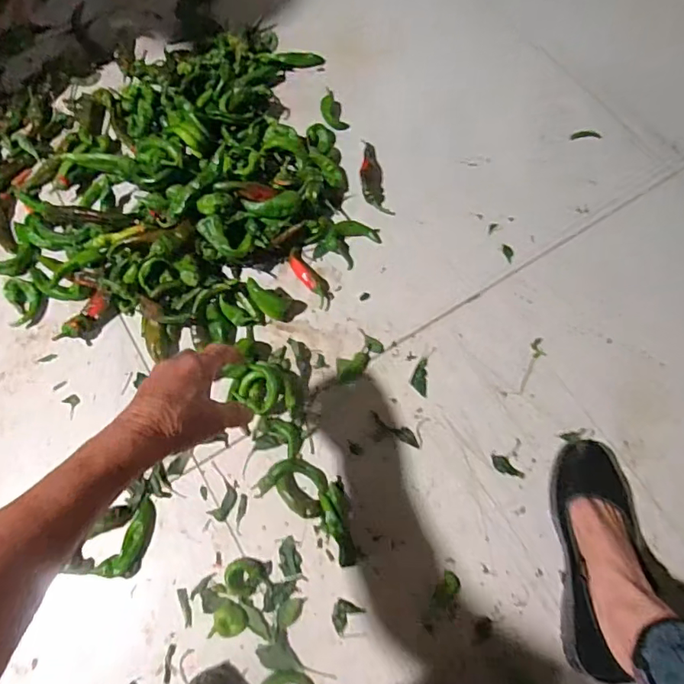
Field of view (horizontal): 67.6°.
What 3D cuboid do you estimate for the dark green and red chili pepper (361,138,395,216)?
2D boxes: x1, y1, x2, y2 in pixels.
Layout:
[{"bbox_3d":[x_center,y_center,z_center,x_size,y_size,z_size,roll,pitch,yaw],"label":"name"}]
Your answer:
[{"bbox_3d":[0.044,-0.250,0.768,0.038,0.025,0.139,-10,70,-5],"label":"dark green and red chili pepper"}]

